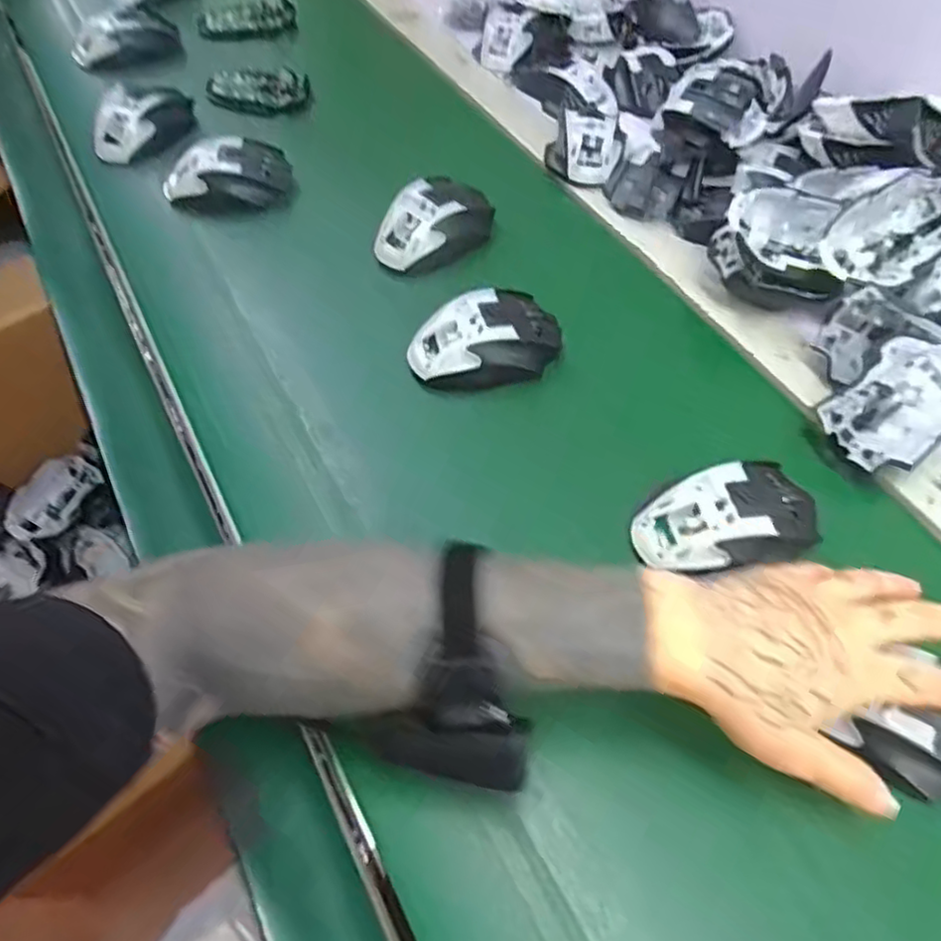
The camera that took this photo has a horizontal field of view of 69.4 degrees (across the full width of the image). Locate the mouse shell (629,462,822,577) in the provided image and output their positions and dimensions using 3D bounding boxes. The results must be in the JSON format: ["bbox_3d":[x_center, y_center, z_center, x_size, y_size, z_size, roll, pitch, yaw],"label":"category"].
[{"bbox_3d":[0.162,0.031,0.428,0.111,0.030,0.065,-11,57,-7],"label":"mouse shell"}]

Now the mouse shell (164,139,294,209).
[{"bbox_3d":[-0.226,-0.275,0.634,0.114,0.048,0.062,-13,57,-8],"label":"mouse shell"}]

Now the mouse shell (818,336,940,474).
[{"bbox_3d":[0.295,-0.043,0.468,0.112,0.039,0.066,-35,63,-21],"label":"mouse shell"}]

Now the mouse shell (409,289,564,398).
[{"bbox_3d":[0.012,-0.100,0.522,0.116,0.054,0.061,-14,58,-9],"label":"mouse shell"}]

